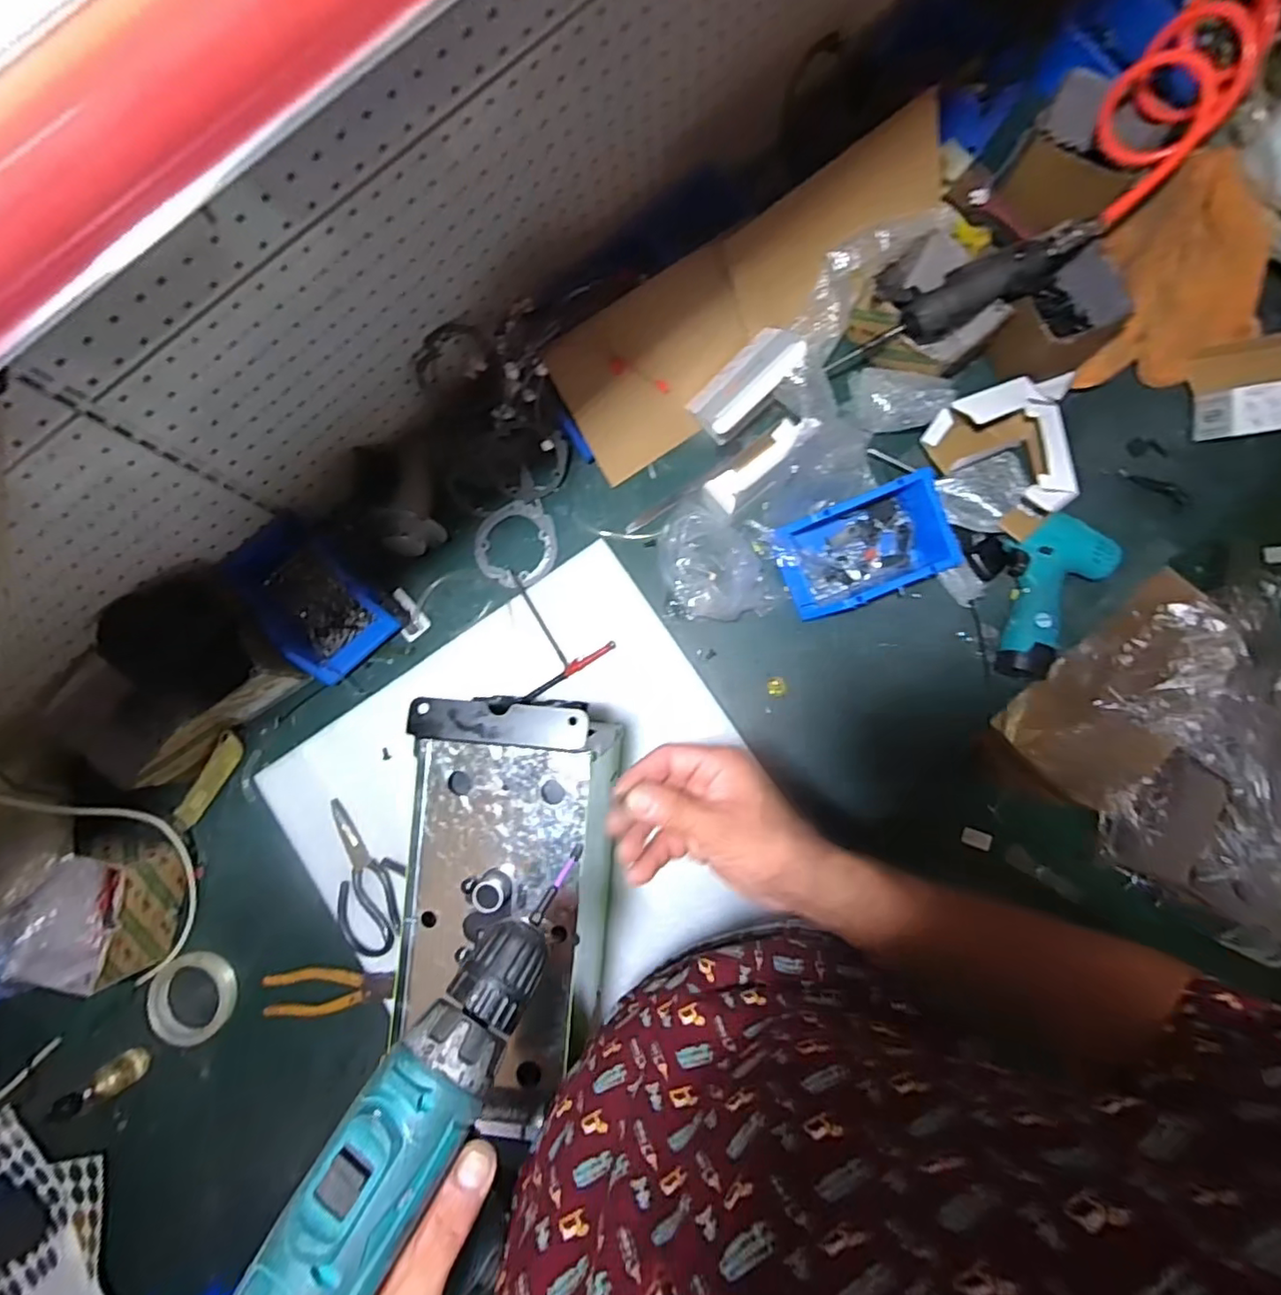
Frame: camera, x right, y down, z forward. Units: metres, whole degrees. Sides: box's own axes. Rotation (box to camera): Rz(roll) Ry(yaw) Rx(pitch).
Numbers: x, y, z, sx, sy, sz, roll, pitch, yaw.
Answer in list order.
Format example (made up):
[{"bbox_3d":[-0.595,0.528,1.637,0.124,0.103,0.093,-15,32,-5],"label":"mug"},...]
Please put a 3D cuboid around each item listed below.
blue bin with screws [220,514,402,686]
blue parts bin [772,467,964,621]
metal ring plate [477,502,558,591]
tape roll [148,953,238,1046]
[{"bbox_3d":[-0.404,-0.058,0.748,0.127,0.074,0.189,-43,83,-2],"label":"blue bin with screws"},{"bbox_3d":[0.257,-0.113,0.710,0.193,0.078,0.117,-19,82,1],"label":"blue parts bin"},{"bbox_3d":[-0.161,-0.132,0.776,0.107,0.012,0.109,0,83,3],"label":"metal ring plate"},{"bbox_3d":[-0.517,0.405,0.694,0.091,0.025,0.095,0,83,3],"label":"tape roll"}]

